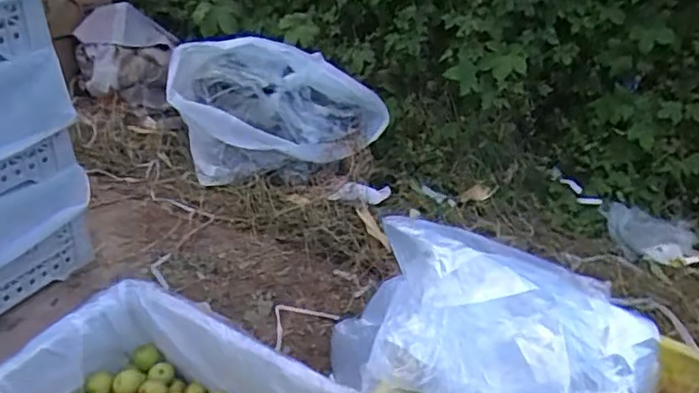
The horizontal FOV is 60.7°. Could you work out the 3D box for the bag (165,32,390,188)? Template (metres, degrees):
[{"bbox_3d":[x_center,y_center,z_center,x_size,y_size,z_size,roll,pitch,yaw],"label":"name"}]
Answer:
[{"bbox_3d":[-0.188,-0.255,1.654,0.566,0.287,0.381,-6,33,-13],"label":"bag"}]

